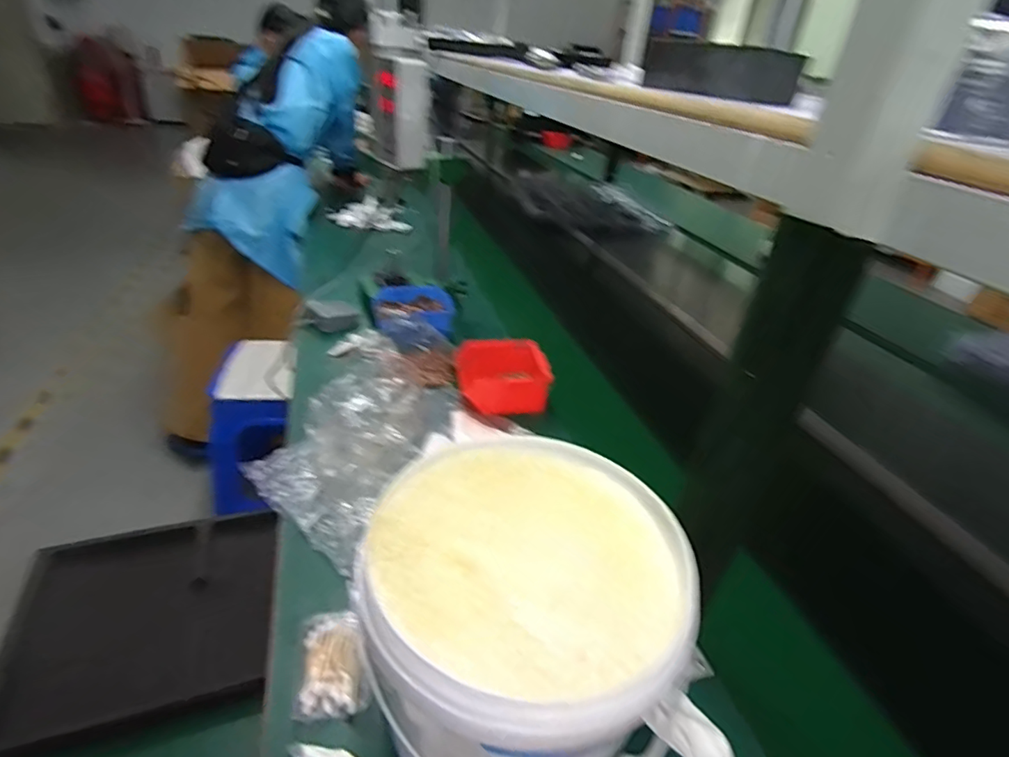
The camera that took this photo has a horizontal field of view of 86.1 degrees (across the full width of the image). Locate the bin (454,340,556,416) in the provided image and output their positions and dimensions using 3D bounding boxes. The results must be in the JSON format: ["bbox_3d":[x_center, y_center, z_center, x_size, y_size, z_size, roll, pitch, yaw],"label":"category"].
[{"bbox_3d":[-0.002,-0.005,0.847,0.137,0.057,0.142,1,31,-10],"label":"bin"}]

